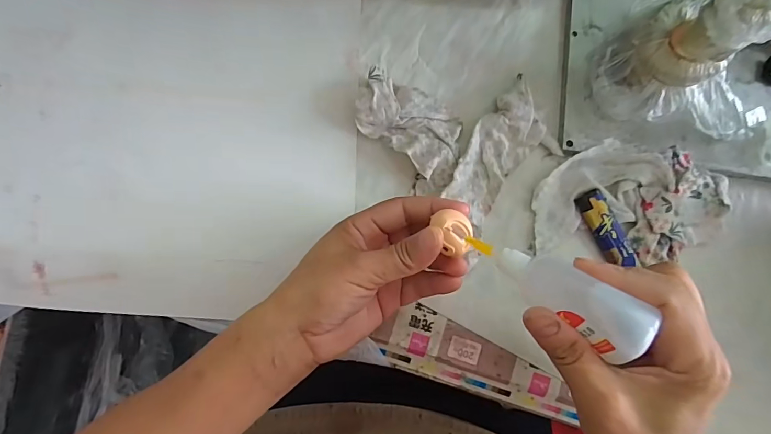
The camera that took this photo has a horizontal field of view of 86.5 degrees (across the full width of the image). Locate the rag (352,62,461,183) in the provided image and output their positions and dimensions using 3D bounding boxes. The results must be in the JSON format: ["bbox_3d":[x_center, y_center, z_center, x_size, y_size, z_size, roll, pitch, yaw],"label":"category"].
[{"bbox_3d":[0.017,-0.075,0.323,0.091,0.014,0.054,35,81,2],"label":"rag"}]

